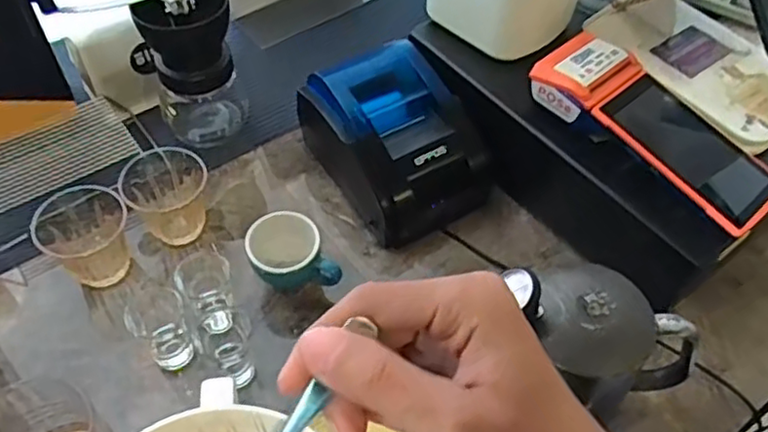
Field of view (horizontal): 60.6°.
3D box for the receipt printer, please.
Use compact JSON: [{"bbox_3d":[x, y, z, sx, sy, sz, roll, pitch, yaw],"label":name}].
[{"bbox_3d":[0.015,-0.077,0.651,0.136,0.108,0.171,-27,58,-21],"label":"receipt printer"}]

